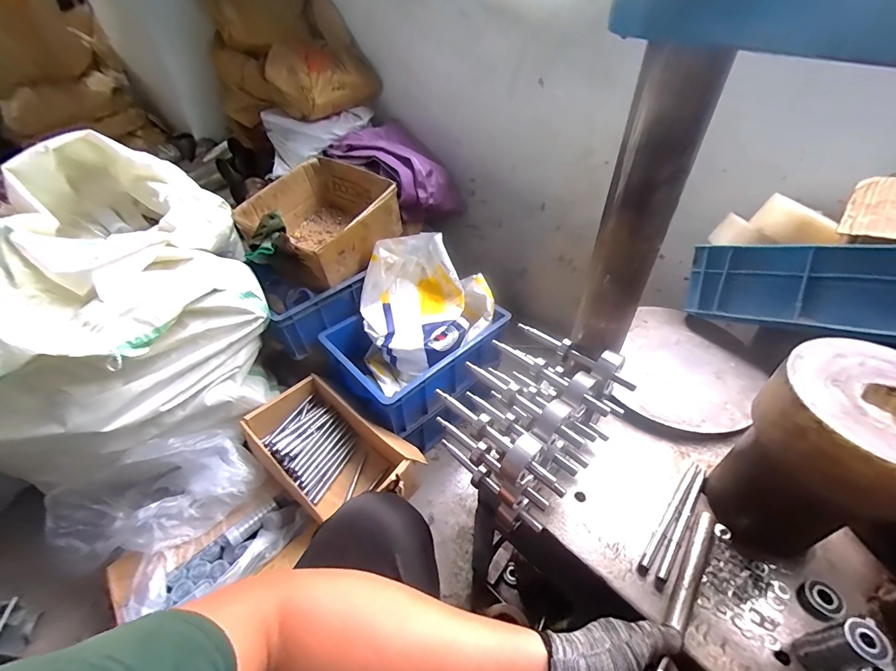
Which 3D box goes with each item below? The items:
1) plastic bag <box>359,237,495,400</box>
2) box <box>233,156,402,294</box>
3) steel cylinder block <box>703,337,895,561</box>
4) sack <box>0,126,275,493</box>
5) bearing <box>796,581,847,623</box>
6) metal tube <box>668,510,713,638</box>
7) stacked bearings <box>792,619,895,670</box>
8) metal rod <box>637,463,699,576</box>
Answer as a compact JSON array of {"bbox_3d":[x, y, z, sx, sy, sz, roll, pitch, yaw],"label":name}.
[{"bbox_3d":[-0.068,-0.067,1.025,0.327,0.256,0.282,-21,47,-19],"label":"plastic bag"},{"bbox_3d":[-0.308,-0.298,1.020,0.292,0.161,0.321,27,50,27],"label":"box"},{"bbox_3d":[0.379,0.135,0.412,0.142,0.220,0.142,-21,47,-20],"label":"steel cylinder block"},{"bbox_3d":[-0.695,-0.052,0.822,0.556,0.440,0.537,-21,47,-19],"label":"sack"},{"bbox_3d":[0.388,0.276,0.413,0.033,0.017,0.034,-1,43,1],"label":"bearing"},{"bbox_3d":[0.266,0.254,0.430,0.019,0.013,0.136,26,52,26],"label":"metal tube"},{"bbox_3d":[0.359,0.287,0.363,0.037,0.074,0.031,-9,44,-8],"label":"stacked bearings"},{"bbox_3d":[0.270,0.216,0.482,0.012,0.011,0.167,31,52,30],"label":"metal rod"}]

